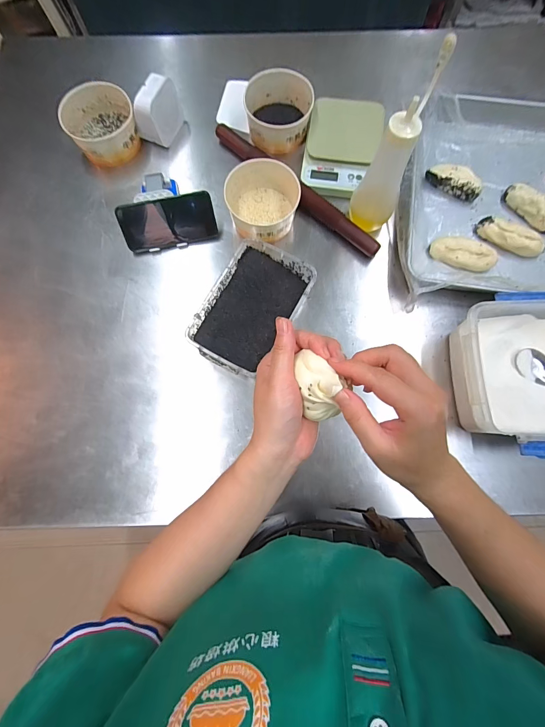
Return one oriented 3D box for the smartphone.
[{"bbox_3d":[-0.184,-0.248,0.589,0.161,0.079,0.007,-10,38,-2],"label":"smartphone"}]

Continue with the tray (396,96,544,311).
[{"bbox_3d":[0.559,-0.288,0.620,0.645,0.070,0.443,5,77,1],"label":"tray"}]

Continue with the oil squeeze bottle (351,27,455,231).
[{"bbox_3d":[0.192,-0.322,0.522,0.073,0.239,0.102,26,79,6],"label":"oil squeeze bottle"}]

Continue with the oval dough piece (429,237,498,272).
[{"bbox_3d":[0.345,-0.197,0.599,0.112,0.024,0.050,16,78,4],"label":"oval dough piece"}]

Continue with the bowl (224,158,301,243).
[{"bbox_3d":[-0.018,-0.293,0.607,0.129,0.069,0.149,-3,77,0],"label":"bowl"}]

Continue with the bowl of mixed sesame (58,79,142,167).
[{"bbox_3d":[-0.328,-0.457,0.637,0.119,0.077,0.119,0,77,0],"label":"bowl of mixed sesame"}]

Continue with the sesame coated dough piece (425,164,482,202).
[{"bbox_3d":[0.347,-0.349,0.634,0.104,0.034,0.039,31,79,7],"label":"sesame coated dough piece"}]

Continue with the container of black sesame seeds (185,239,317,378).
[{"bbox_3d":[-0.035,-0.085,0.558,0.138,0.066,0.213,30,79,7],"label":"container of black sesame seeds"}]

